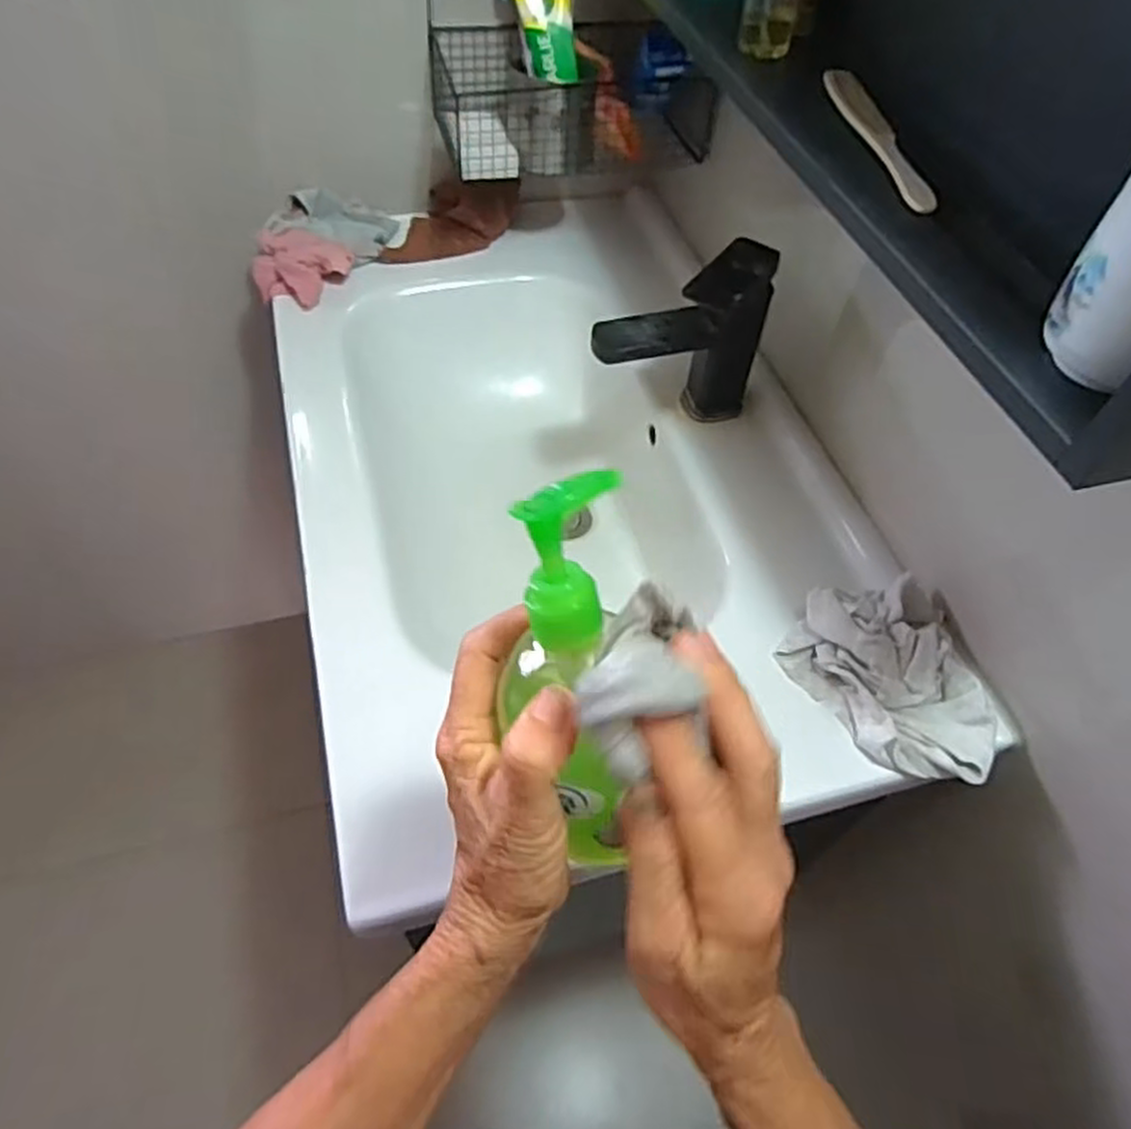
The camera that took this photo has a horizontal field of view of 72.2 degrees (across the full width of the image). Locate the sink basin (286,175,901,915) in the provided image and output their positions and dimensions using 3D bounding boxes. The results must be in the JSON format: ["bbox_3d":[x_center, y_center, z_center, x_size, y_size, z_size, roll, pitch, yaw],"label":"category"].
[{"bbox_3d":[-0.017,-0.089,0.787,0.469,0.160,0.755,-10,55,-11],"label":"sink basin"}]

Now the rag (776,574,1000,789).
[{"bbox_3d":[0.253,0.082,0.582,0.121,0.046,0.166,-26,60,-21],"label":"rag"}]

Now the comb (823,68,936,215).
[{"bbox_3d":[0.201,-0.275,0.497,0.023,0.008,0.179,-2,54,-6],"label":"comb"}]

